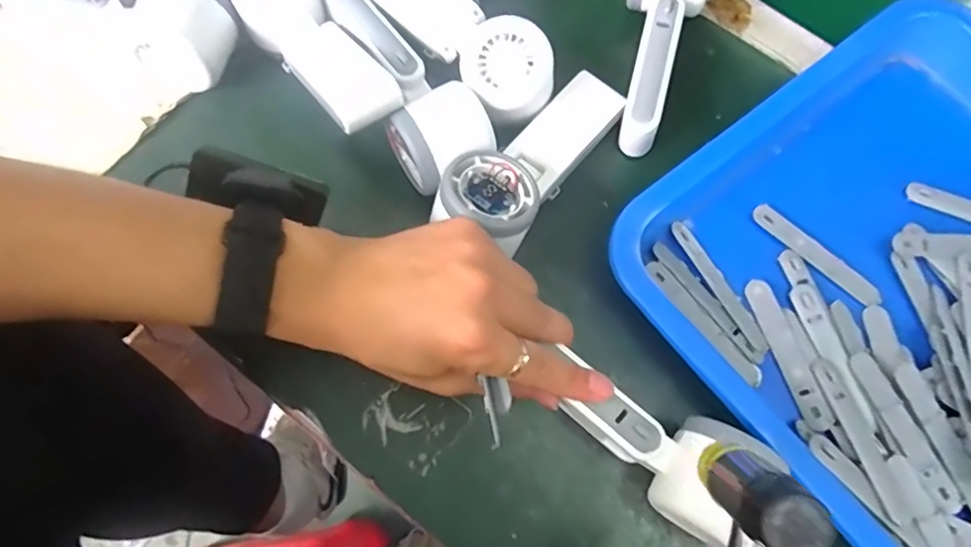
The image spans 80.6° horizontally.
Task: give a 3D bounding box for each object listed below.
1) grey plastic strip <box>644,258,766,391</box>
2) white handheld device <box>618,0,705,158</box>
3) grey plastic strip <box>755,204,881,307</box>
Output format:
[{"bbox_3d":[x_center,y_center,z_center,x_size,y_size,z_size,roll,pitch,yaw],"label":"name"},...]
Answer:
[{"bbox_3d":[0.134,0.031,0.354,0.014,0.010,0.095,-39,78,-14],"label":"grey plastic strip"},{"bbox_3d":[0.112,-0.162,0.394,0.053,0.058,0.157,20,72,3],"label":"white handheld device"},{"bbox_3d":[0.216,-0.013,0.371,0.093,0.006,0.016,41,74,9],"label":"grey plastic strip"}]

